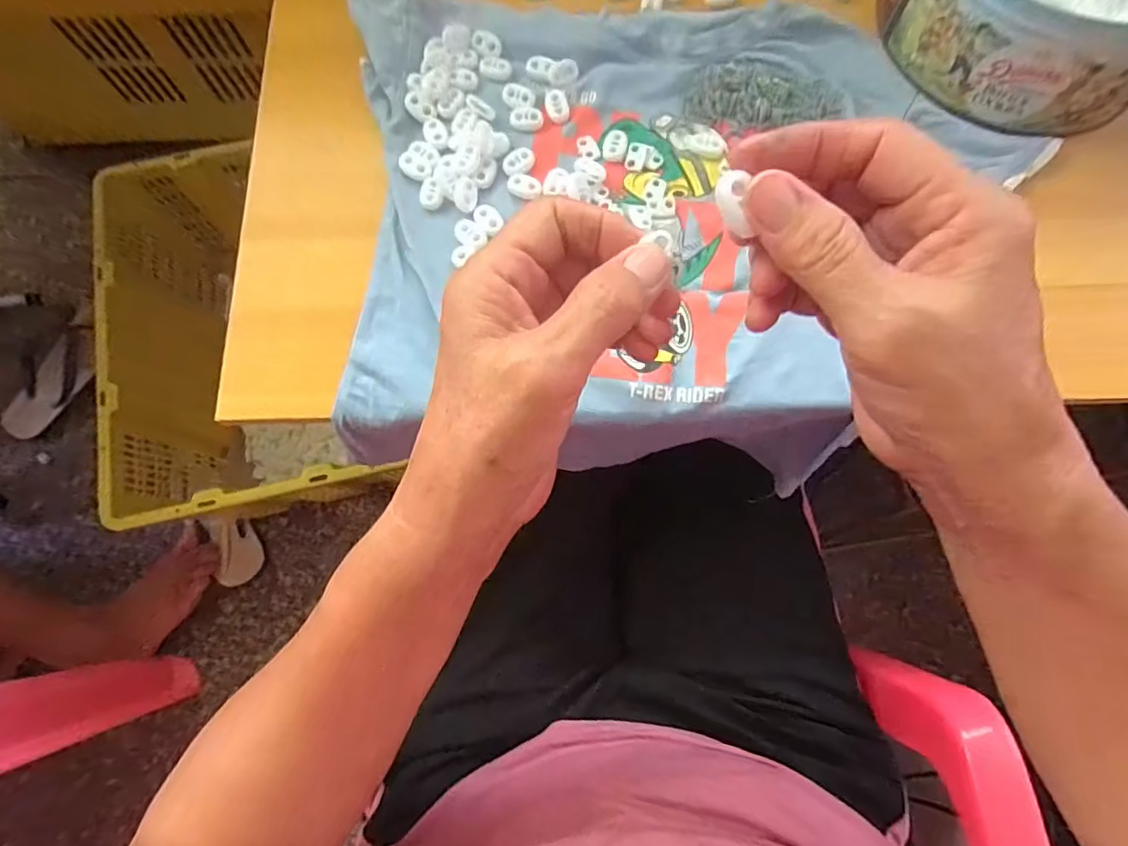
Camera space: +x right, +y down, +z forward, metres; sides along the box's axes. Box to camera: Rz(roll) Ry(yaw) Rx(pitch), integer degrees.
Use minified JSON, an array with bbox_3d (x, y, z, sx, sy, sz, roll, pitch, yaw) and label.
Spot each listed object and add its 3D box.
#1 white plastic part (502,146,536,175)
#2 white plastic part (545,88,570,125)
[{"bbox_3d":[-0.029,-0.171,0.357,0.022,0.004,0.015,-39,79,-10],"label":"white plastic part"},{"bbox_3d":[-0.004,-0.215,0.370,0.014,0.004,0.026,-13,76,-4],"label":"white plastic part"}]

